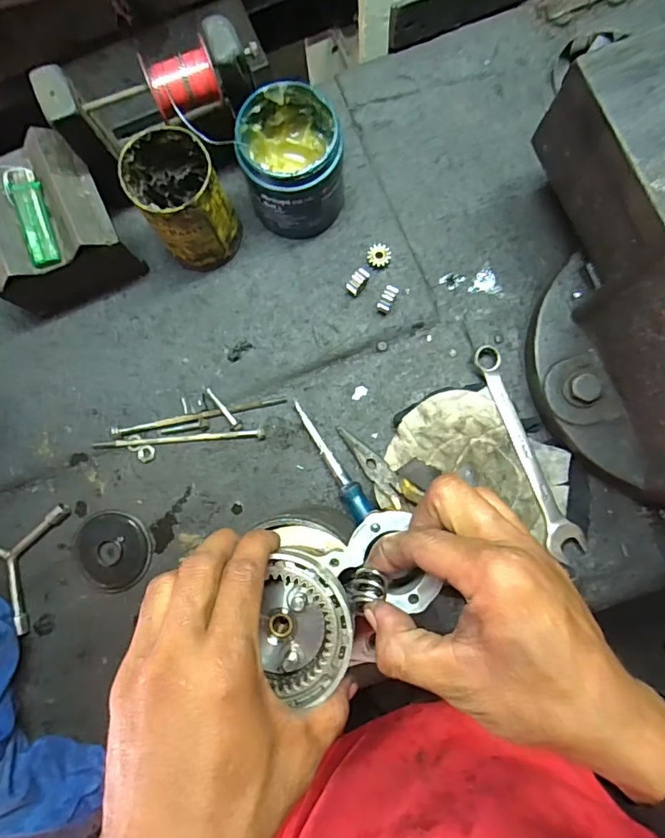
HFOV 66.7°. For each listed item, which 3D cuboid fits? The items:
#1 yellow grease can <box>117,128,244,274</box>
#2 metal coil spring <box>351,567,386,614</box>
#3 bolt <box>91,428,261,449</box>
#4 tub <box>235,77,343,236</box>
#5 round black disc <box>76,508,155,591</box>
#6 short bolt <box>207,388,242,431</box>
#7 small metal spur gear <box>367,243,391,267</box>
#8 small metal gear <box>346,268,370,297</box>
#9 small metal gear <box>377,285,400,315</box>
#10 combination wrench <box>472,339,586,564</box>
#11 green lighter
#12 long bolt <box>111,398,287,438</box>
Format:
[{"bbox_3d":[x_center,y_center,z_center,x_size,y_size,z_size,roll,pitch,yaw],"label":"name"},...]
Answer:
[{"bbox_3d":[-0.131,-0.192,0.456,0.070,0.110,0.073,0,83,1],"label":"yellow grease can"},{"bbox_3d":[0.019,0.091,0.272,0.019,0.019,0.016,-24,83,-2],"label":"metal coil spring"},{"bbox_3d":[-0.145,0.020,0.480,0.162,0.009,0.009,-4,83,1],"label":"bolt"},{"bbox_3d":[-0.034,-0.231,0.464,0.085,0.100,0.089,0,83,1],"label":"tub"},{"bbox_3d":[-0.209,0.128,0.483,0.073,0.013,0.075,0,83,1],"label":"round black disc"},{"bbox_3d":[-0.105,-0.009,0.483,0.010,0.009,0.048,-41,84,-4],"label":"short bolt"},{"bbox_3d":[0.045,-0.158,0.492,0.023,0.015,0.020,-2,83,1],"label":"small metal spur gear"},{"bbox_3d":[0.025,-0.131,0.485,0.014,0.022,0.022,36,85,5],"label":"small metal gear"},{"bbox_3d":[0.052,-0.113,0.481,0.012,0.026,0.022,31,84,5],"label":"small metal gear"},{"bbox_3d":[0.176,0.027,0.460,0.028,0.013,0.200,-21,83,-1],"label":"combination wrench"},{"bbox_3d":[-0.257,-0.175,0.434,0.026,0.017,0.086,-20,81,0],"label":"green lighter"},{"bbox_3d":[-0.128,-0.002,0.485,0.166,0.007,0.008,-11,83,0],"label":"long bolt"}]

